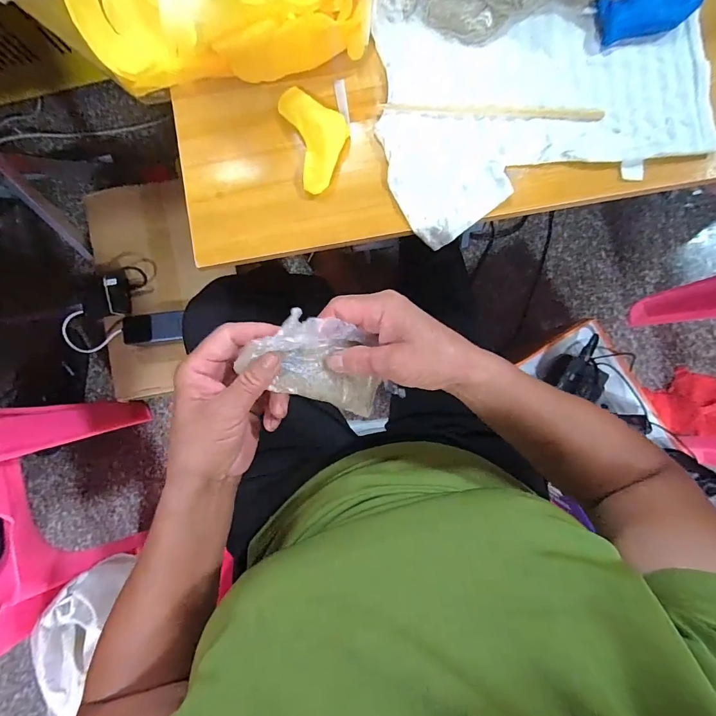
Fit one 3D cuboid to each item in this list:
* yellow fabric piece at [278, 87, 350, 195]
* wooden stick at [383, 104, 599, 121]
[{"bbox_3d":[-0.041,-0.232,0.381,0.059,0.024,0.106,-18,87,2],"label":"yellow fabric piece"},{"bbox_3d":[0.137,-0.254,0.379,0.218,0.006,0.009,5,88,3],"label":"wooden stick"}]

